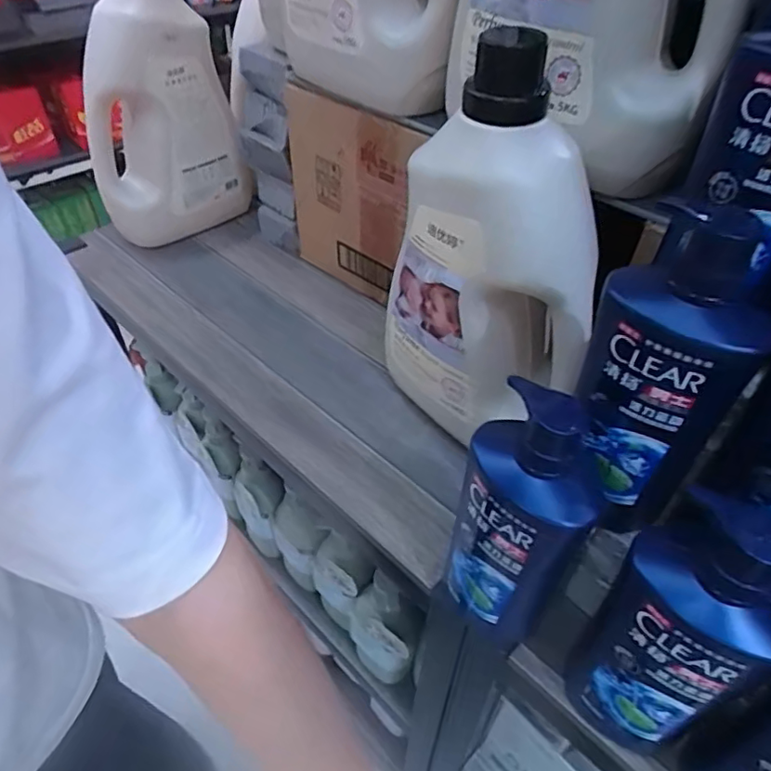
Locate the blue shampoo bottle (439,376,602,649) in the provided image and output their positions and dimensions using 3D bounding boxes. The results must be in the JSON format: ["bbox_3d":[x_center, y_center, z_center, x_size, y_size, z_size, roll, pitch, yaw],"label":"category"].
[{"bbox_3d":[0.086,0.098,0.389,0.075,0.226,0.077,11,45,10],"label":"blue shampoo bottle"}]

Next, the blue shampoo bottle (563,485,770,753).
[{"bbox_3d":[0.170,0.153,0.338,0.053,0.212,0.079,-30,52,-28],"label":"blue shampoo bottle"}]

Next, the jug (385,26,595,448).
[{"bbox_3d":[0.095,-0.087,0.484,0.191,0.342,0.094,35,49,14],"label":"jug"}]

